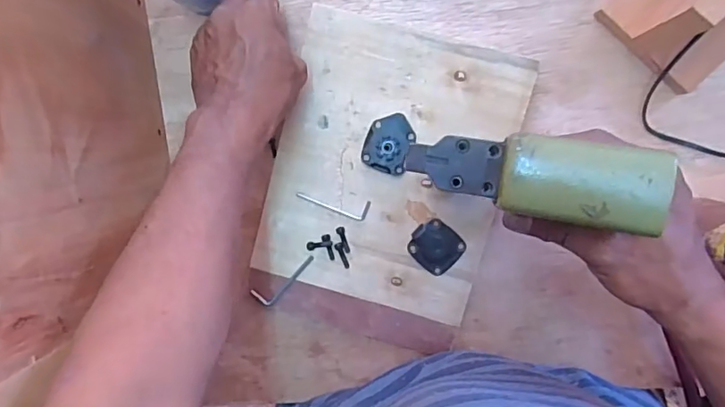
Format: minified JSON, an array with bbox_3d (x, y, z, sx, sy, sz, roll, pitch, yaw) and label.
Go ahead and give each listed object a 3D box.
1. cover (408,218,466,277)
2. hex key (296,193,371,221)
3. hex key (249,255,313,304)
[{"bbox_3d":[0.067,0.040,0.484,0.046,0.007,0.042,44,98,-1],"label":"cover"},{"bbox_3d":[-0.028,0.000,0.488,0.067,0.004,0.019,14,98,4],"label":"hex key"},{"bbox_3d":[-0.073,0.076,0.503,0.069,0.007,0.020,-30,93,8],"label":"hex key"}]

